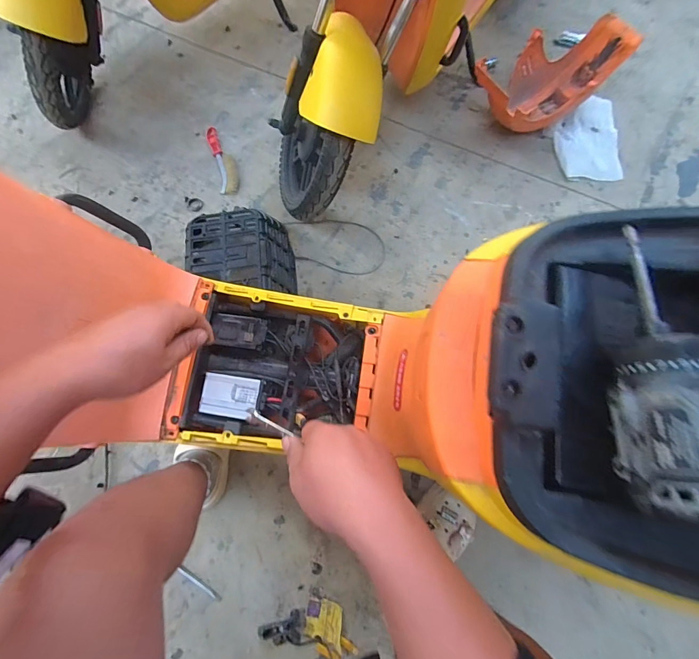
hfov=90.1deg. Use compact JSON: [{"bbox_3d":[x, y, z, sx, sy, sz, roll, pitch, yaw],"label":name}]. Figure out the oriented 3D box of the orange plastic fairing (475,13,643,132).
[{"bbox_3d":[0.579,-0.729,1.039,0.256,0.195,0.450,42,77,10],"label":"orange plastic fairing"}]

